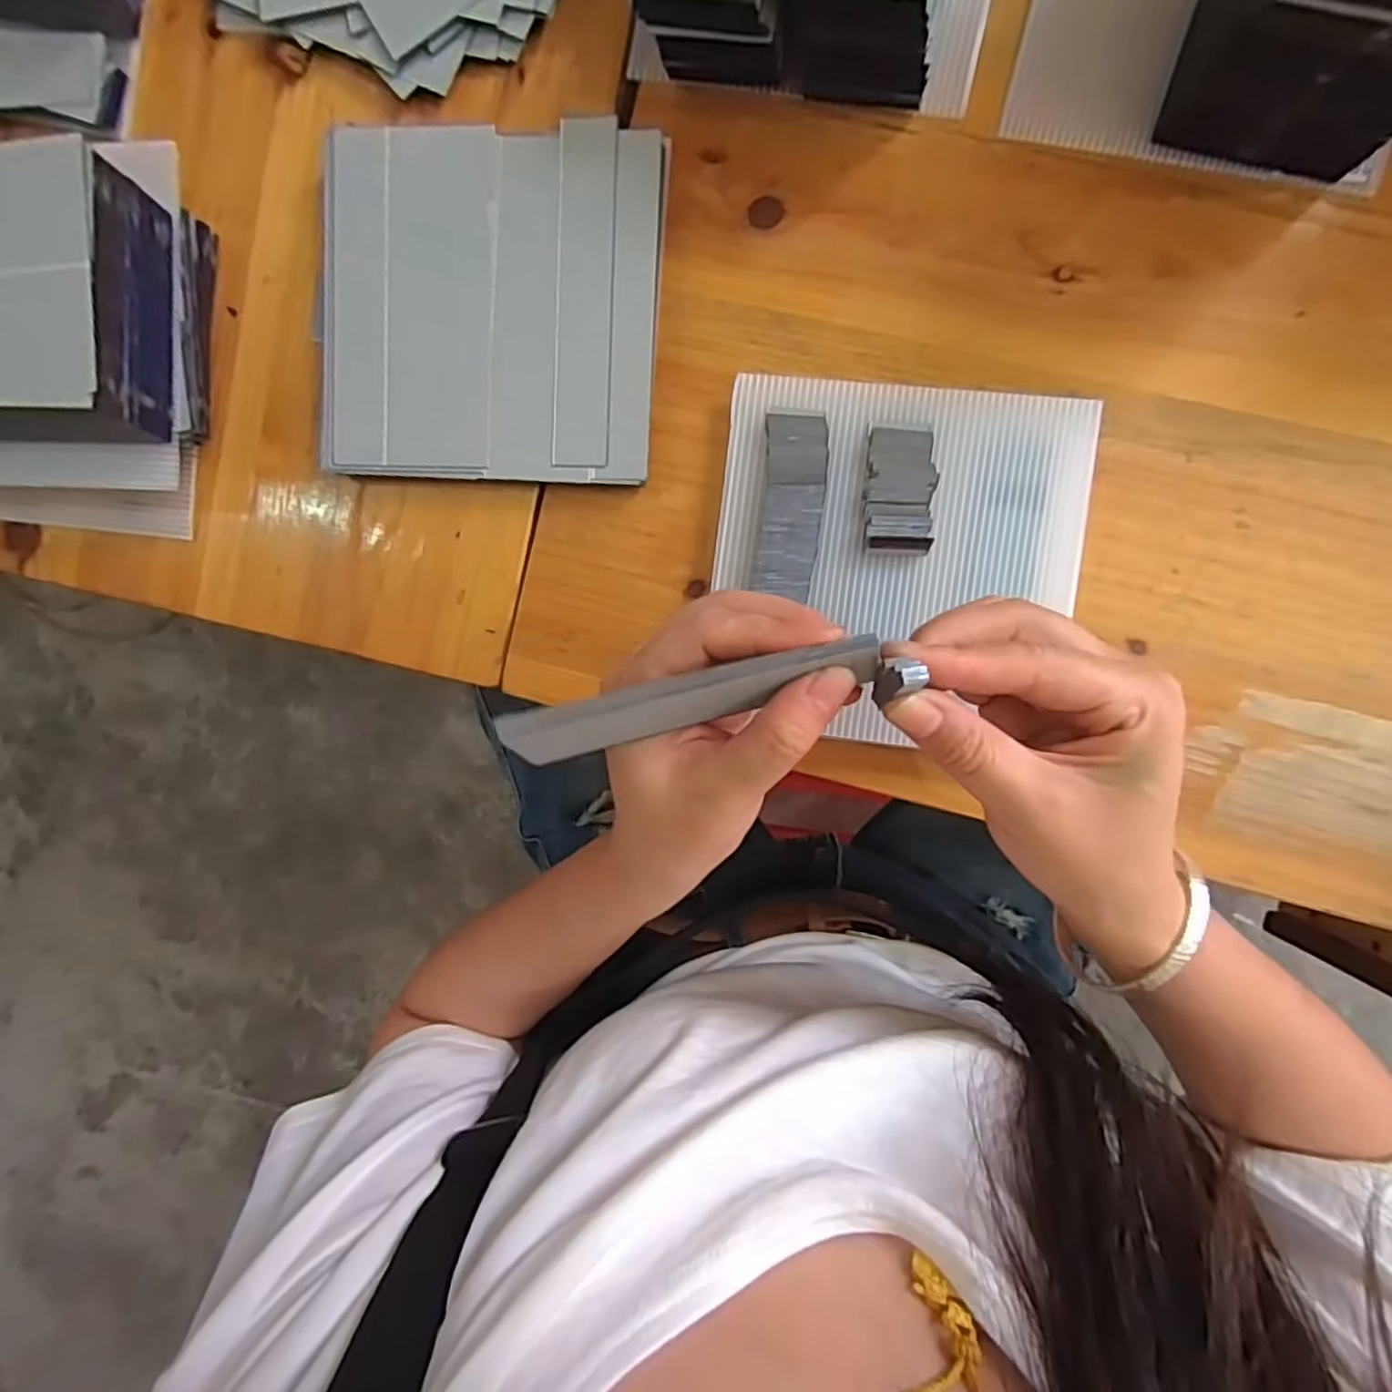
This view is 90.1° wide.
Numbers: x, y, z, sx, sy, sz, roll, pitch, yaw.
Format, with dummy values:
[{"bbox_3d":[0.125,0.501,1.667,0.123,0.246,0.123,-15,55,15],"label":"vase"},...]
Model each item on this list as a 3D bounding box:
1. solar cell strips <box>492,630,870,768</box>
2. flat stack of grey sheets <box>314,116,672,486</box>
[{"bbox_3d":[-0.003,0.001,0.217,0.118,0.019,0.018,-14,93,8],"label":"solar cell strips"},{"bbox_3d":[-0.098,-0.183,0.331,0.159,0.016,0.156,3,95,5],"label":"flat stack of grey sheets"}]

